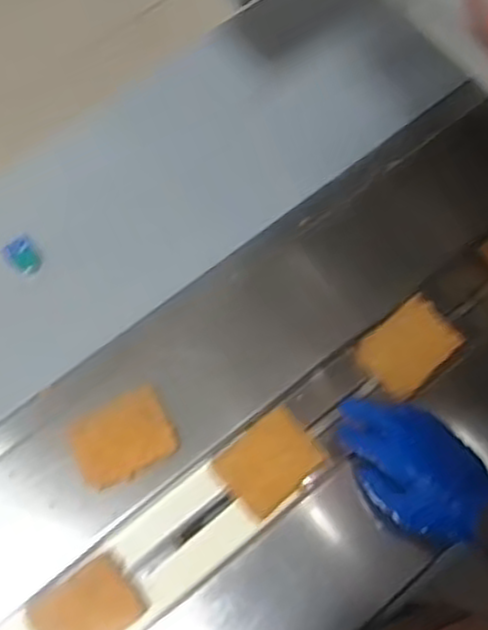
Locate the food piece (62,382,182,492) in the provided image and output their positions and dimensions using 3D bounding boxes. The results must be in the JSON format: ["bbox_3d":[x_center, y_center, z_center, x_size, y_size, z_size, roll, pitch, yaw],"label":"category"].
[{"bbox_3d":[-0.109,0.111,0.683,0.087,0.011,0.067,-29,93,-1],"label":"food piece"}]

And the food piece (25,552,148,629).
[{"bbox_3d":[-0.139,0.264,0.676,0.087,0.014,0.066,-32,74,-13],"label":"food piece"}]

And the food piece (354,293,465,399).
[{"bbox_3d":[0.165,0.032,0.761,0.090,0.009,0.070,-45,84,13],"label":"food piece"}]

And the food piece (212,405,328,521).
[{"bbox_3d":[0.024,0.138,0.713,0.088,0.009,0.070,-41,84,-4],"label":"food piece"}]

